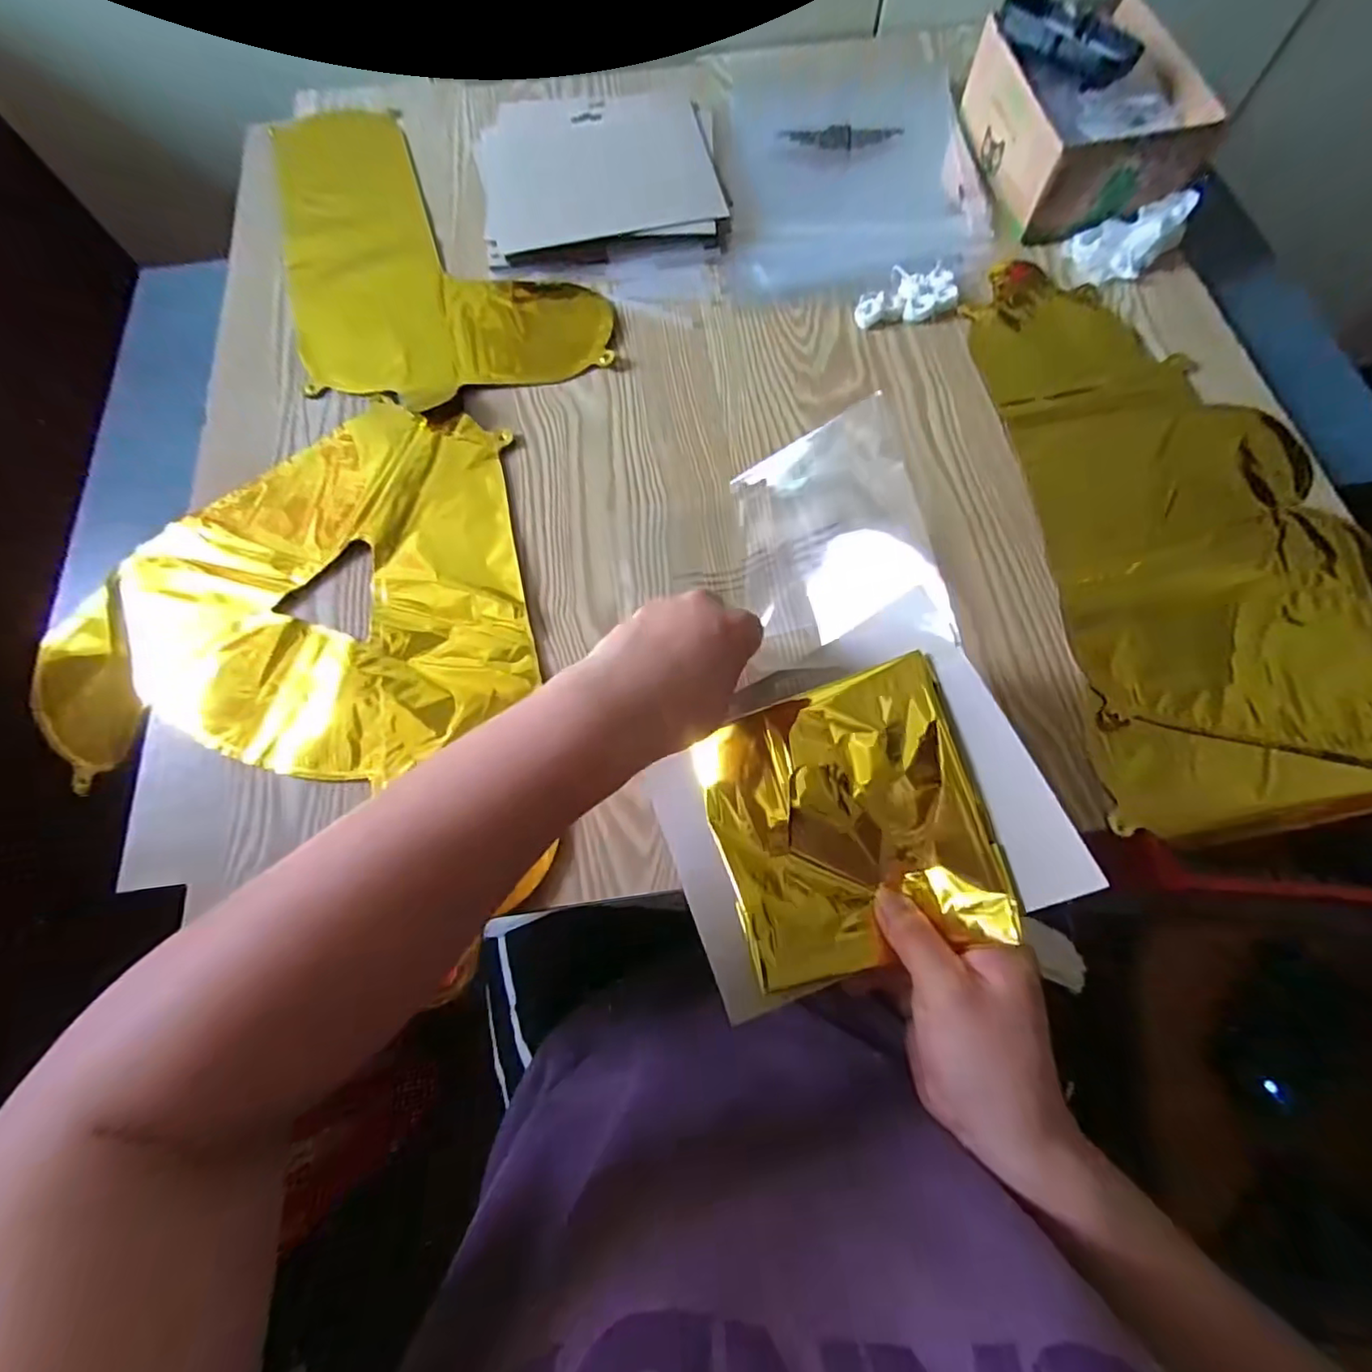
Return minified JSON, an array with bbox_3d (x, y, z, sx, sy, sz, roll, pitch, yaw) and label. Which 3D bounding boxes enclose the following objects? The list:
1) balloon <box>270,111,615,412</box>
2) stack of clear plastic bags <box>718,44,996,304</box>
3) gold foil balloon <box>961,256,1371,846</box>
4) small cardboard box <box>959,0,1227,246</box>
[{"bbox_3d":[-0.221,-0.378,0.514,0.238,0.012,0.345,-18,70,-4],"label":"balloon"},{"bbox_3d":[0.143,-0.468,0.530,0.218,0.013,0.300,-2,69,1],"label":"stack of clear plastic bags"},{"bbox_3d":[0.335,-0.131,0.406,0.199,0.018,0.421,-5,69,0],"label":"gold foil balloon"},{"bbox_3d":[0.320,-0.463,0.483,0.135,0.069,0.183,-11,70,-2],"label":"small cardboard box"}]

